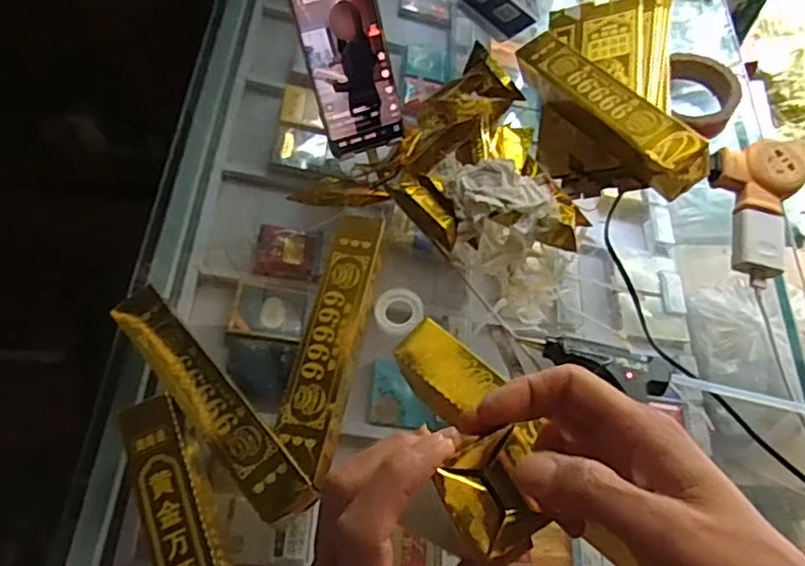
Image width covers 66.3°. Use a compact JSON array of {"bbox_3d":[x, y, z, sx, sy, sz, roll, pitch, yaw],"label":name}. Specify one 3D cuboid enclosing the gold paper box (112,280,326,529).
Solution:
[{"bbox_3d":[-0.151,0.086,0.473,0.043,0.030,0.230,-40,67,-16],"label":"gold paper box"}]

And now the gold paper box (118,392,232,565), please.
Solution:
[{"bbox_3d":[-0.159,0.179,0.456,0.046,0.050,0.189,-25,63,-9],"label":"gold paper box"}]

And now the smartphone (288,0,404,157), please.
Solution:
[{"bbox_3d":[-0.047,-0.192,0.547,0.072,0.154,0.007,-17,31,-5],"label":"smartphone"}]

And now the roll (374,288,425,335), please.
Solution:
[{"bbox_3d":[-0.002,0.026,0.545,0.043,0.010,0.044,-2,62,3],"label":"roll"}]

